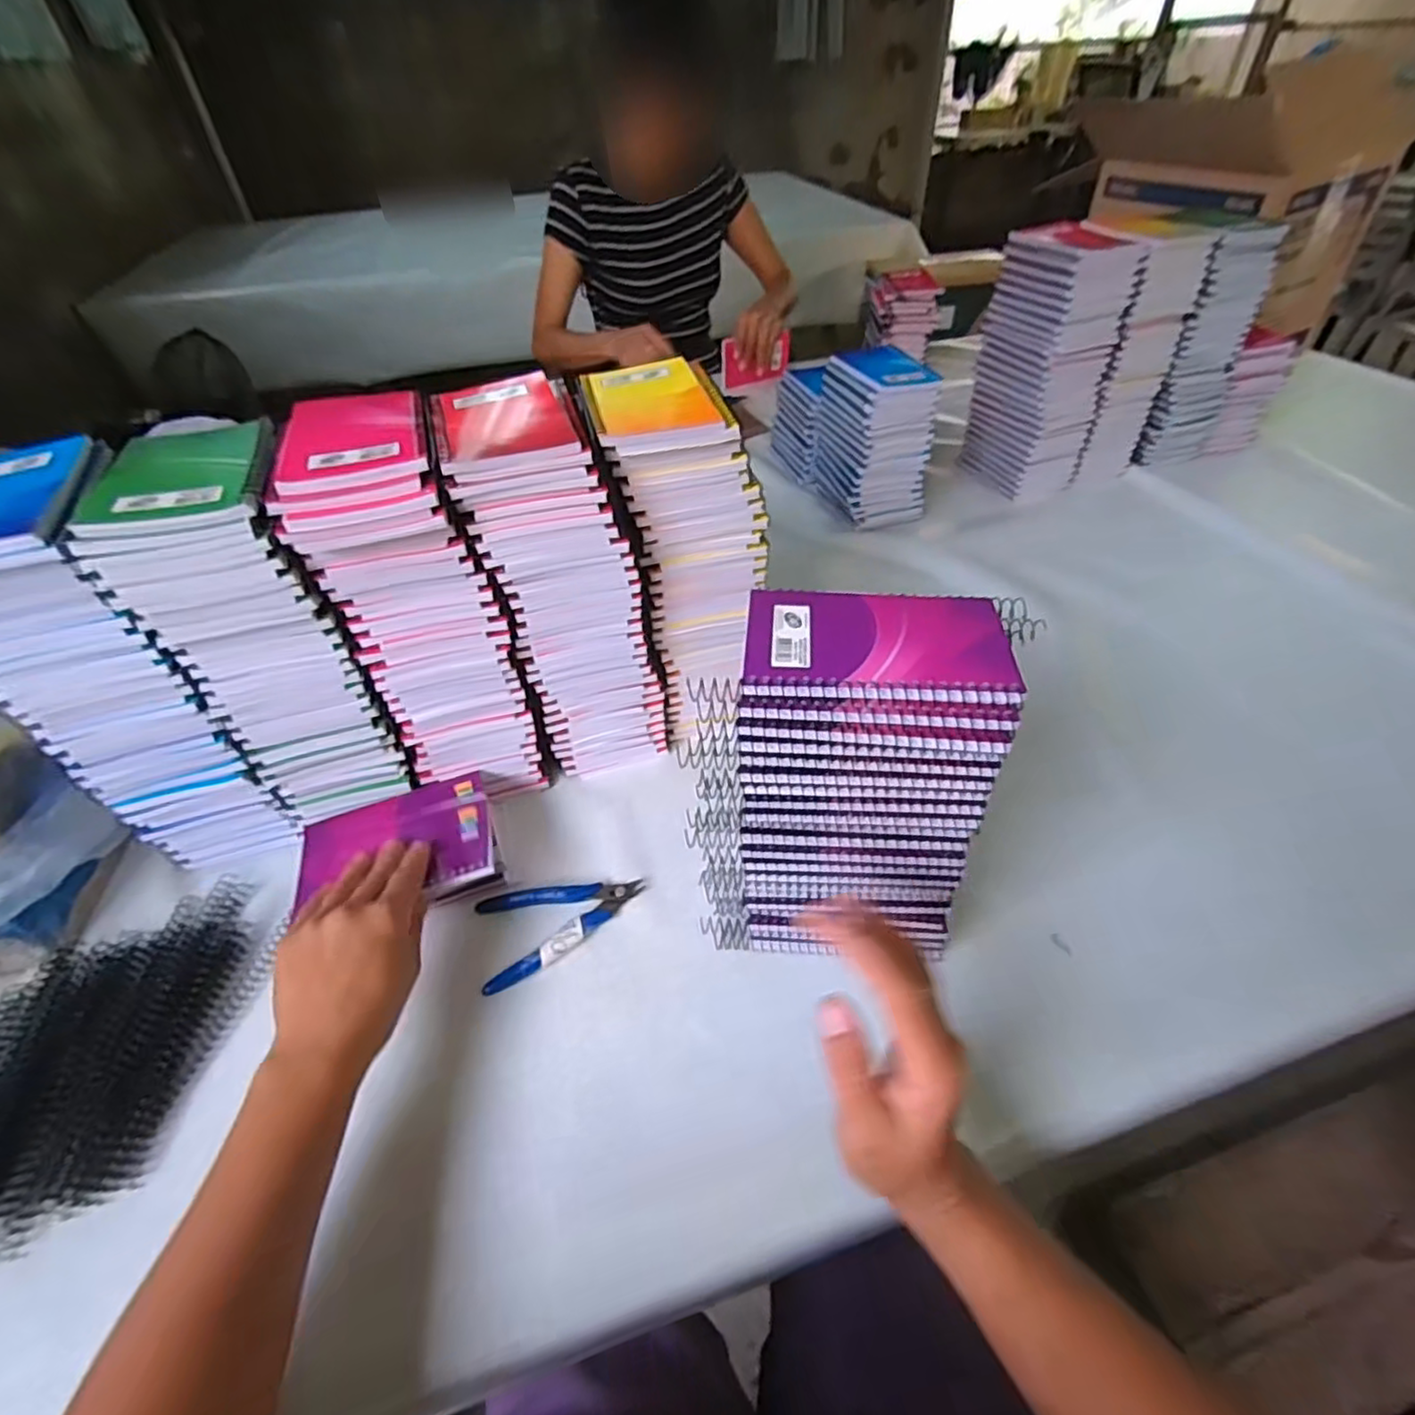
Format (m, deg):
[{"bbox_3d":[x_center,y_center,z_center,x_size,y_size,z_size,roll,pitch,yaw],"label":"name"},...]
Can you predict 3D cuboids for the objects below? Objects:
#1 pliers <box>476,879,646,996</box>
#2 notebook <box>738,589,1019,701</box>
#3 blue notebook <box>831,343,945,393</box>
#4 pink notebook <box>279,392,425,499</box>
[{"bbox_3d":[-0.102,0.151,0.477,0.116,0.010,0.070,-17,47,-13],"label":"pliers"},{"bbox_3d":[0.085,-0.034,0.337,0.127,0.008,0.081,4,44,5],"label":"notebook"},{"bbox_3d":[0.214,-0.409,0.801,0.081,0.009,0.107,-20,55,-11],"label":"blue notebook"},{"bbox_3d":[-0.220,-0.171,0.418,0.081,0.007,0.133,-16,47,-12],"label":"pink notebook"}]

